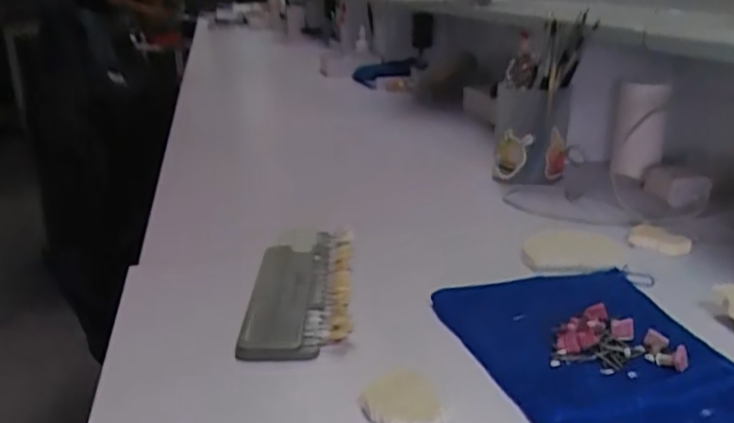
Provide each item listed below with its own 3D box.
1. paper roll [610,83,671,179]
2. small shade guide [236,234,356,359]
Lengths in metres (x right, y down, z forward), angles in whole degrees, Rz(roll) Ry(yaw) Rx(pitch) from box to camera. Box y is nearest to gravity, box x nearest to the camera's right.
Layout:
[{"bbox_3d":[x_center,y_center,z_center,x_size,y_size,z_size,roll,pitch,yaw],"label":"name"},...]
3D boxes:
[{"bbox_3d":[0.289,-0.083,0.680,0.051,0.096,0.054,8,22,21],"label":"paper roll"},{"bbox_3d":[-0.047,0.054,0.458,0.068,0.013,0.168,-1,21,-1],"label":"small shade guide"}]

